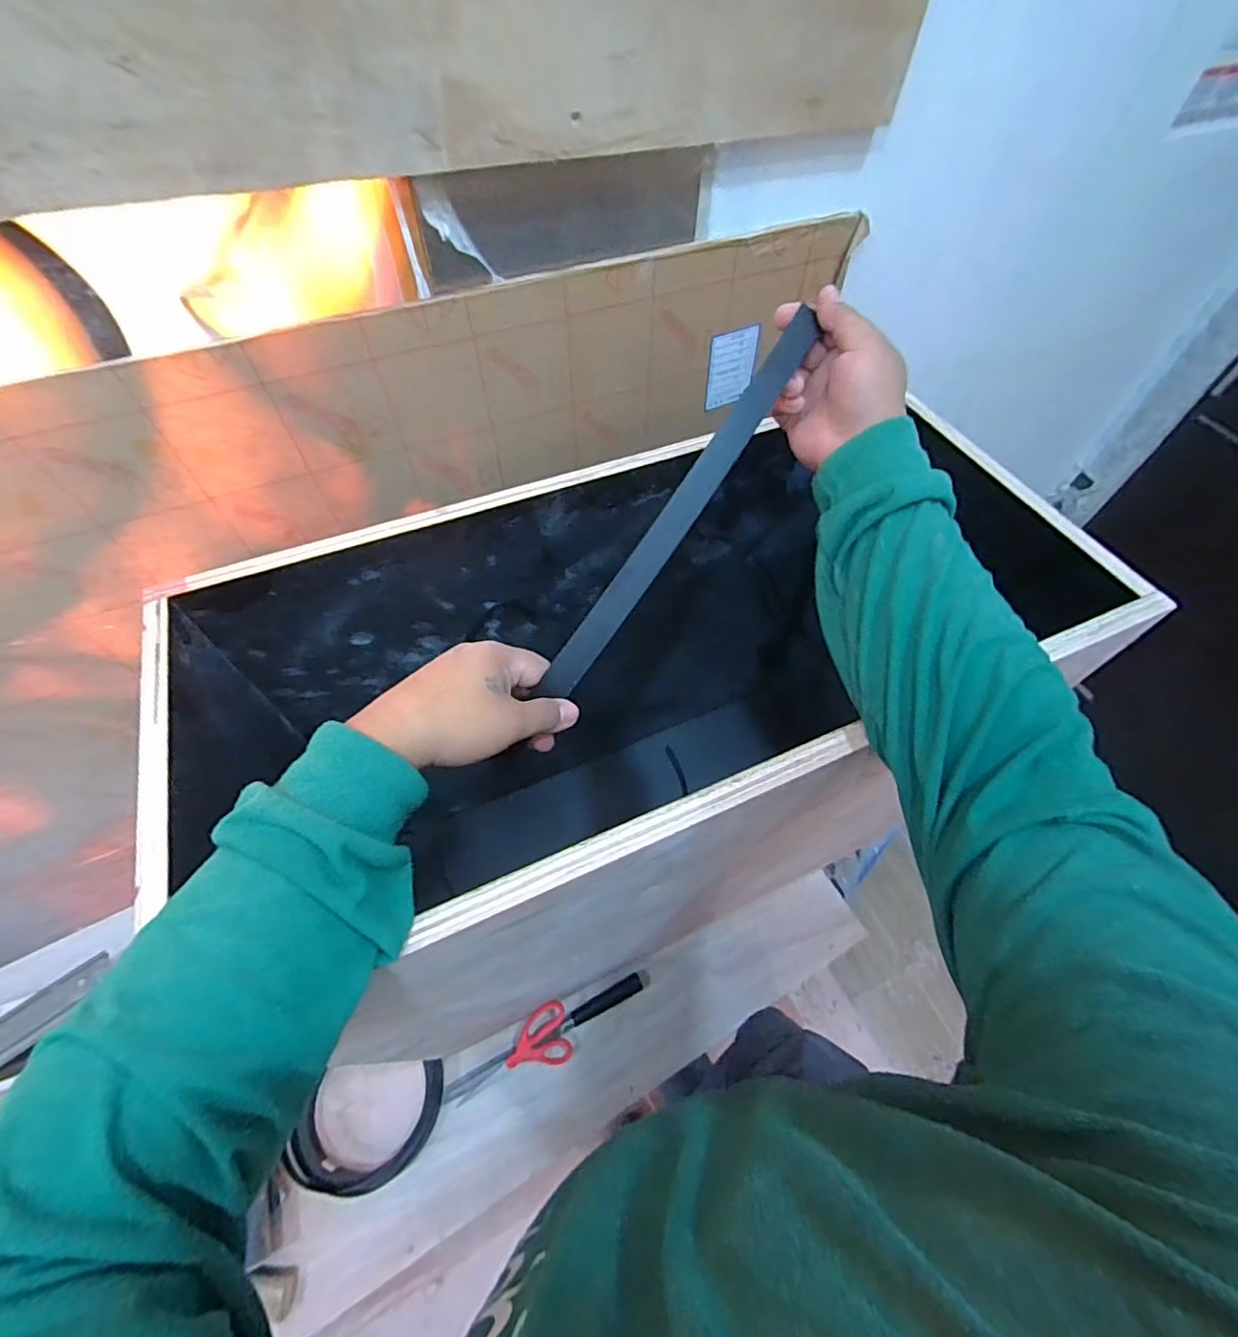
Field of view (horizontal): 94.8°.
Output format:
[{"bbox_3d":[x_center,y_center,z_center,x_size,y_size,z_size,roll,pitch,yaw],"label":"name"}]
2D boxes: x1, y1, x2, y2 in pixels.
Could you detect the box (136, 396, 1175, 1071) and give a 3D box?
[{"bbox_3d":[0.030,0.118,0.701,0.729,0.613,0.352,-20,59,-13],"label":"box"}]

